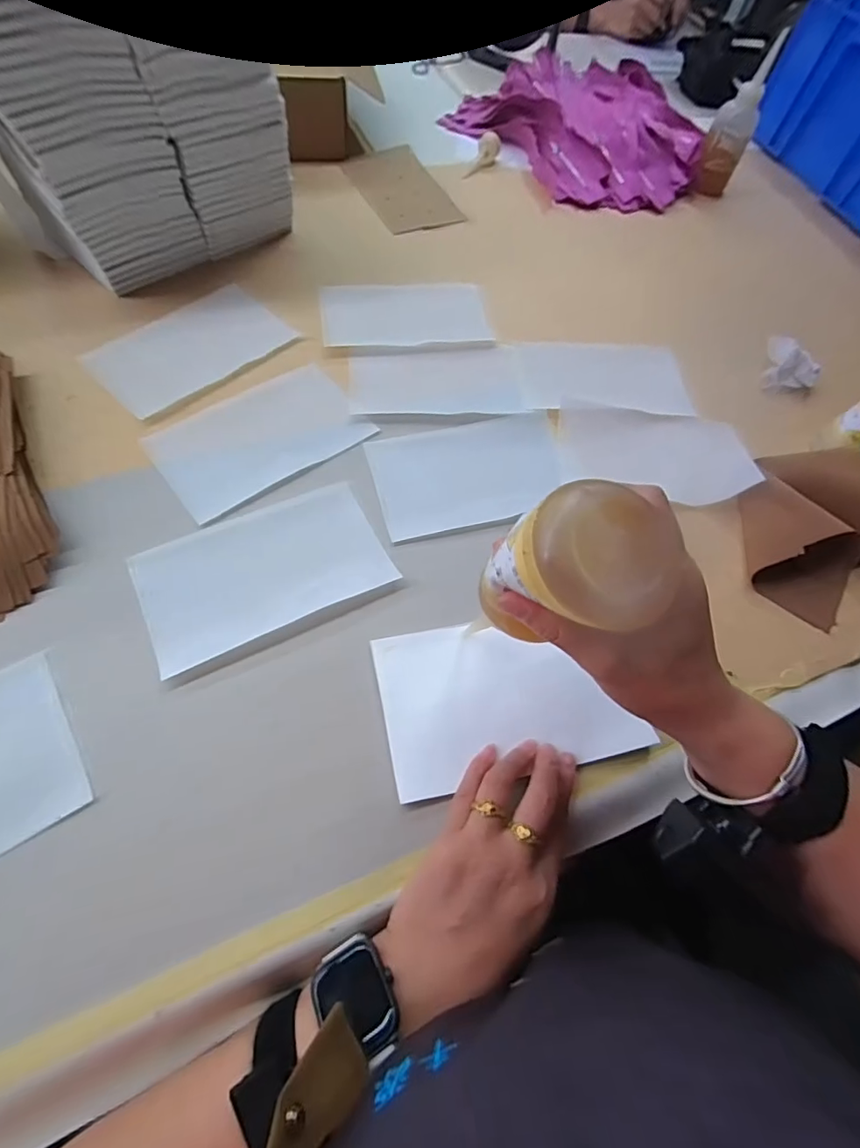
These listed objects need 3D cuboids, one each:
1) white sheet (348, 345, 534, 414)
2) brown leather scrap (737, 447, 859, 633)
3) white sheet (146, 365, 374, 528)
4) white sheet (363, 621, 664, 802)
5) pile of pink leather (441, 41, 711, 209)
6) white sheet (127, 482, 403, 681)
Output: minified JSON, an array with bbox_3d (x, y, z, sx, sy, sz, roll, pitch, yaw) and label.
[{"bbox_3d":[0.007,-0.192,0.493,0.171,0.007,0.086,-6,64,-11],"label":"white sheet"},{"bbox_3d":[0.375,-0.051,0.429,0.226,0.051,0.168,-32,71,-21],"label":"brown leather scrap"},{"bbox_3d":[-0.149,-0.126,0.441,0.174,0.006,0.102,-34,72,-22],"label":"white sheet"},{"bbox_3d":[0.053,0.083,0.348,0.169,0.010,0.110,-11,63,-7],"label":"white sheet"},{"bbox_3d":[0.281,-0.683,0.750,0.409,0.058,0.343,-32,71,-21],"label":"pile of pink leather"},{"bbox_3d":[-0.128,-0.005,0.384,0.179,0.008,0.103,-23,68,-18],"label":"white sheet"}]

